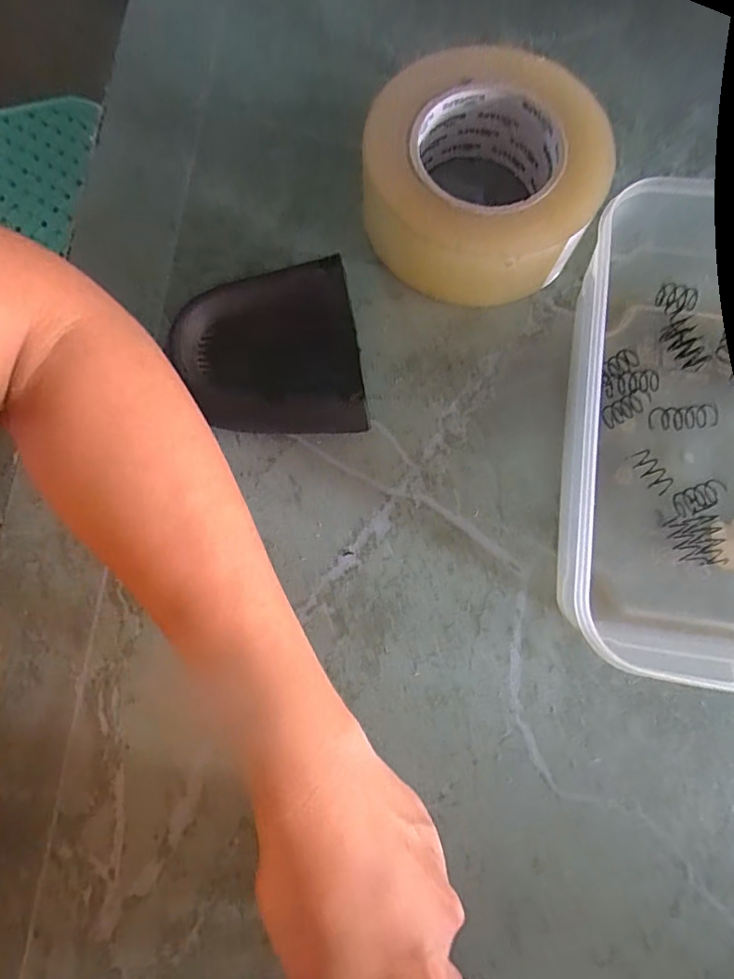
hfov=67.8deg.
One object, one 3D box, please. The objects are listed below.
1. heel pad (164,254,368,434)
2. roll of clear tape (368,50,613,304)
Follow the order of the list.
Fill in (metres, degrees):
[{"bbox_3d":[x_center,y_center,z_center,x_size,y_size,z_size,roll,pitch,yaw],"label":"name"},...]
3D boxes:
[{"bbox_3d":[-0.058,-0.071,0.308,0.102,0.037,0.092,-10,79,-2],"label":"heel pad"},{"bbox_3d":[0.063,-0.187,0.322,0.136,0.057,0.143,-17,79,-3],"label":"roll of clear tape"}]

